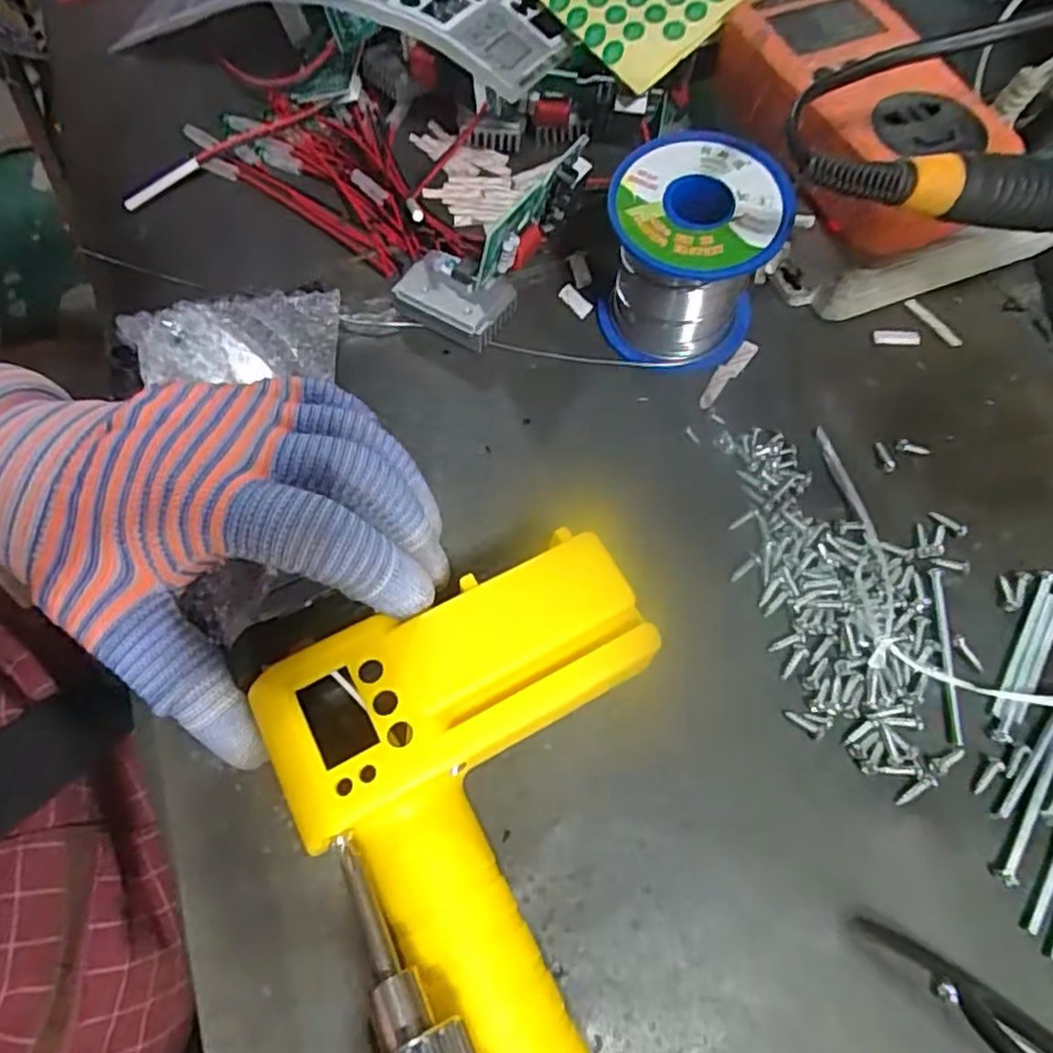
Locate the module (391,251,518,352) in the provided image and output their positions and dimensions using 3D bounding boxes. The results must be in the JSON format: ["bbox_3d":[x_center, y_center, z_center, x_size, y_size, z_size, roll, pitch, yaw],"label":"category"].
[{"bbox_3d":[-0.032,-0.099,0.297,0.046,0.019,0.031,29,70,12],"label":"module"}]

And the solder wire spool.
[{"bbox_3d":[0.063,-0.105,0.275,0.062,0.065,0.061,0,66,0],"label":"solder wire spool"}]

